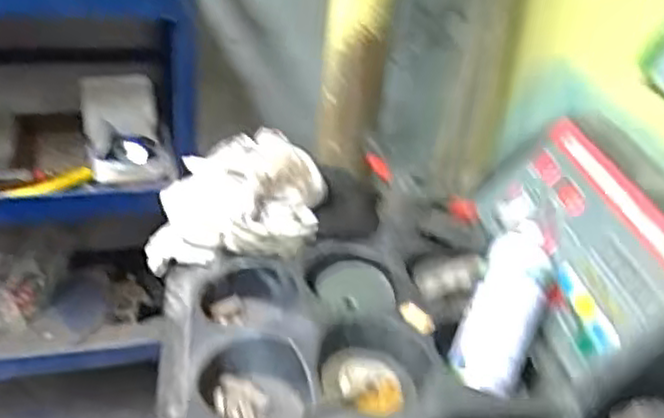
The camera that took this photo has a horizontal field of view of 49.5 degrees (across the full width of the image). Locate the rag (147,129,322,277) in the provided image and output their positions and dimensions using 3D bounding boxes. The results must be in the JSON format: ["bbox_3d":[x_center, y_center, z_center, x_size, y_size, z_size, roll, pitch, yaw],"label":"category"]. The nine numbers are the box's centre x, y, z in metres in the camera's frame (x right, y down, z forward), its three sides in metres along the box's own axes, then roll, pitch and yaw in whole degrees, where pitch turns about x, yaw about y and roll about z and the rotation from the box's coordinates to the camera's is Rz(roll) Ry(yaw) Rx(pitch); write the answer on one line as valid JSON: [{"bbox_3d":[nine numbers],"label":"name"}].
[{"bbox_3d":[-0.118,-0.006,0.883,0.205,0.131,0.110,8,30,1],"label":"rag"}]

